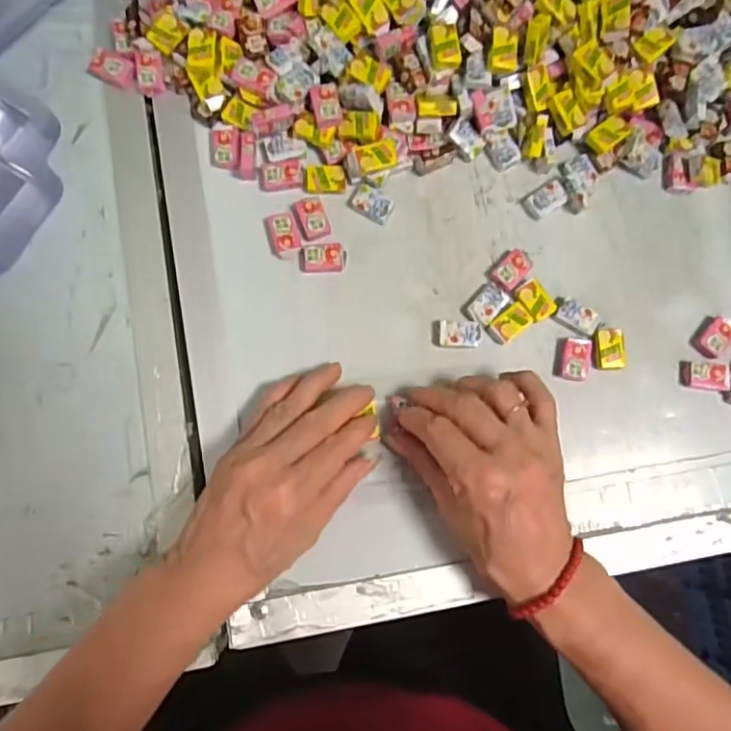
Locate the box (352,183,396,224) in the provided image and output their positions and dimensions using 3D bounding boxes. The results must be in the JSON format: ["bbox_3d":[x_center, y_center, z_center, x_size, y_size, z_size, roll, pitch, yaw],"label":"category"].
[{"bbox_3d":[0.005,-0.106,0.384,0.026,0.008,0.019,30,82,2],"label":"box"}]

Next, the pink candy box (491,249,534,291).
[{"bbox_3d":[0.095,-0.062,0.382,0.027,0.008,0.019,-42,86,-7],"label":"pink candy box"}]

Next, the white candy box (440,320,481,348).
[{"bbox_3d":[0.059,-0.019,0.375,0.025,0.010,0.016,3,82,-2],"label":"white candy box"}]

